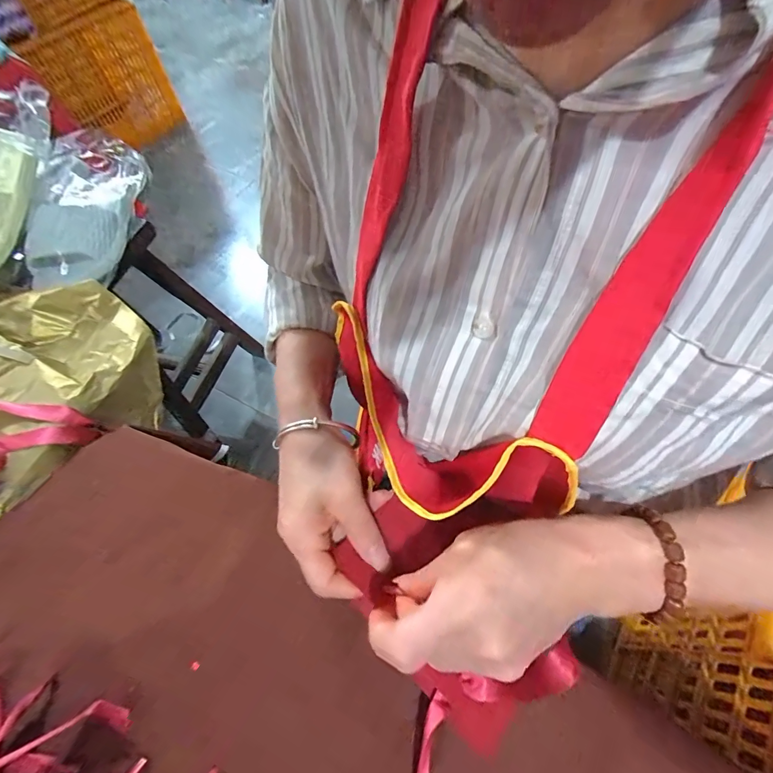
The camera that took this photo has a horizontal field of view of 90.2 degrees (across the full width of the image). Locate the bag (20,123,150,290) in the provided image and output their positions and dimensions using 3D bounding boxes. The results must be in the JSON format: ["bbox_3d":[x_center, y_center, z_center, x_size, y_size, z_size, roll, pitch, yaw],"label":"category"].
[{"bbox_3d":[-0.451,-0.271,0.578,0.104,0.069,0.316,-6,59,0],"label":"bag"}]

